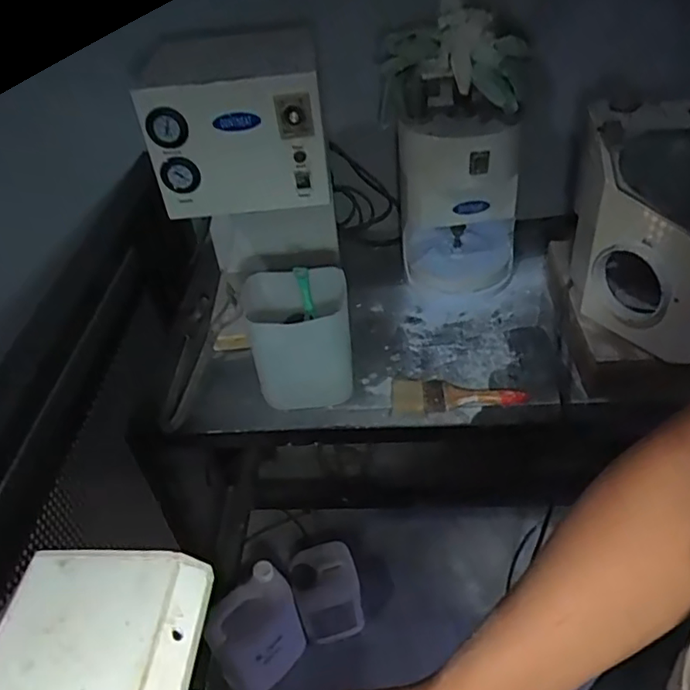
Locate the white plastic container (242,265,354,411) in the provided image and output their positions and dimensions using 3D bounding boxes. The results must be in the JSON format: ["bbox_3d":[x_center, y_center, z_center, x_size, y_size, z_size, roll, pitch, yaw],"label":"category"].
[{"bbox_3d":[-0.064,-0.007,0.904,0.150,0.174,0.126,-13,40,-8],"label":"white plastic container"}]

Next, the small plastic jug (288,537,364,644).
[{"bbox_3d":[-0.039,0.551,1.326,0.138,0.195,0.123,-16,41,-11],"label":"small plastic jug"}]

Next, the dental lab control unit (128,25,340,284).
[{"bbox_3d":[-0.147,-0.257,0.994,0.248,0.413,0.257,-6,40,1],"label":"dental lab control unit"}]

